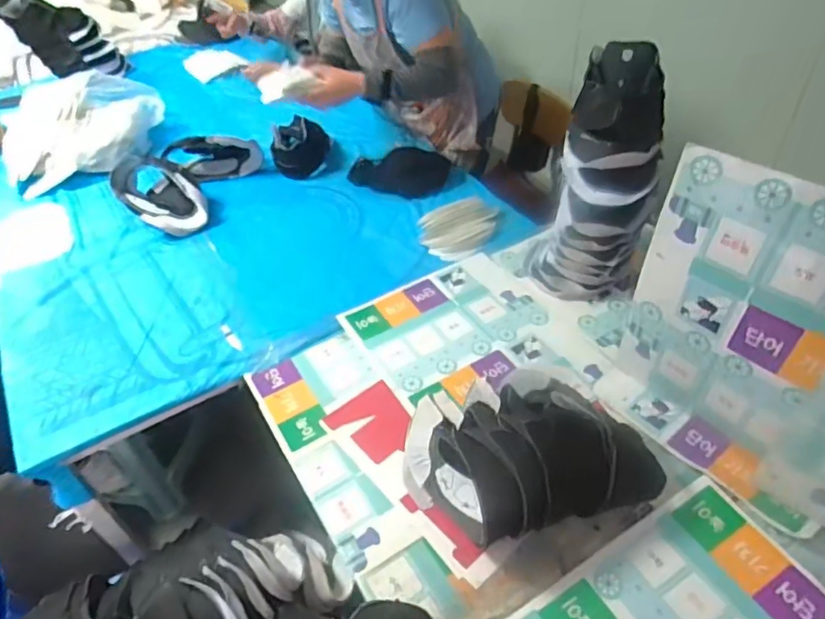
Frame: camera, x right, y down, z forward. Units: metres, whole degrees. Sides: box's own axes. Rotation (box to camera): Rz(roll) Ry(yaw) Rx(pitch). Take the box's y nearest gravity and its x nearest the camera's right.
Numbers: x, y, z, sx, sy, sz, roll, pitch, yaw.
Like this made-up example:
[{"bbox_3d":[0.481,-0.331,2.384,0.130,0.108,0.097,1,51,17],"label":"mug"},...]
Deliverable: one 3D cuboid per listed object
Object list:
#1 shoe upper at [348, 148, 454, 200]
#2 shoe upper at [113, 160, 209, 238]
[{"bbox_3d":[-0.046,-0.388,1.605,0.280,0.079,0.136,20,49,23],"label":"shoe upper"},{"bbox_3d":[-0.676,-0.309,1.559,0.174,0.120,0.292,-31,50,-25],"label":"shoe upper"}]

